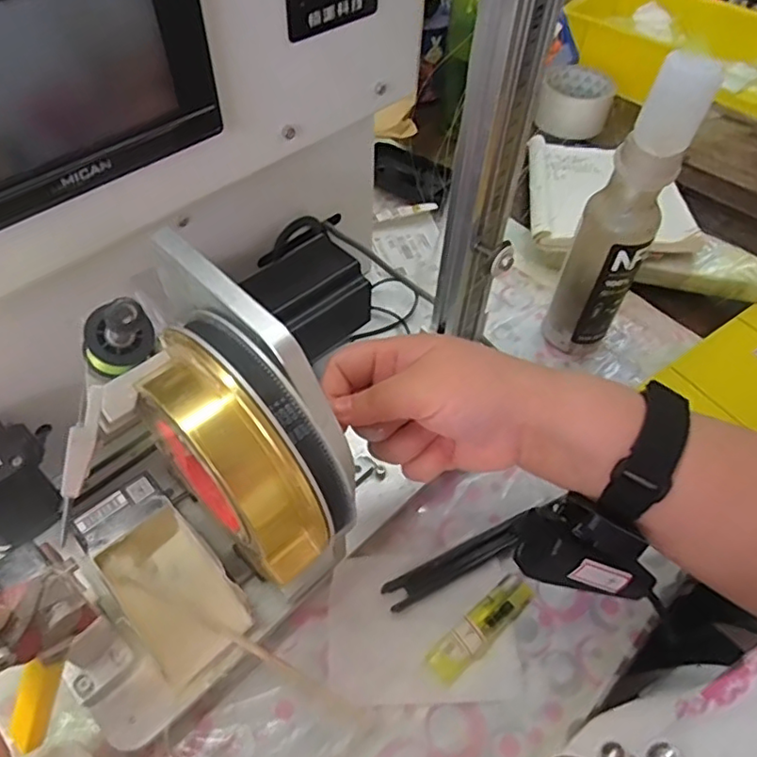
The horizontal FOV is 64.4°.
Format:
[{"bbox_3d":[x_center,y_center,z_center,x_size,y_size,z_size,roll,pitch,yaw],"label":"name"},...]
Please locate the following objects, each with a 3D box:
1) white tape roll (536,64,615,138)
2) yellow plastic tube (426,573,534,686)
[{"bbox_3d":[0.223,-0.311,0.684,0.079,0.060,0.079,1,53,-1],"label":"white tape roll"},{"bbox_3d":[0.063,0.151,0.364,0.078,0.009,0.021,-34,62,-25],"label":"yellow plastic tube"}]

